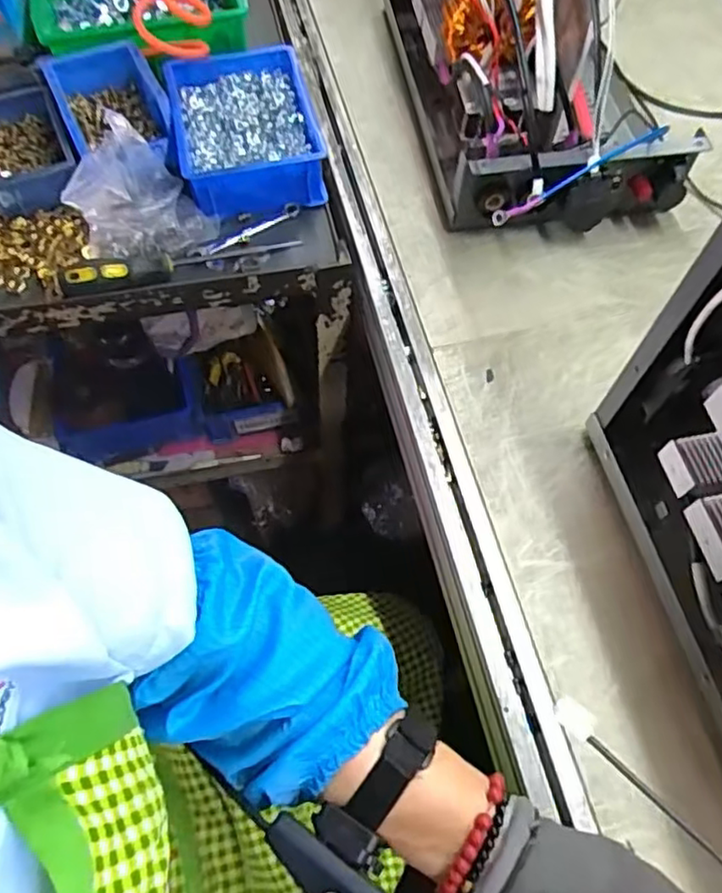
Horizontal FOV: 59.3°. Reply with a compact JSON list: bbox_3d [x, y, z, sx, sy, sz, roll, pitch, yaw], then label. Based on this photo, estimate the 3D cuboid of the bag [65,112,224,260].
[{"bbox_3d":[-0.239,-0.253,0.638,0.163,0.070,0.108,38,67,17],"label":"bag"}]

